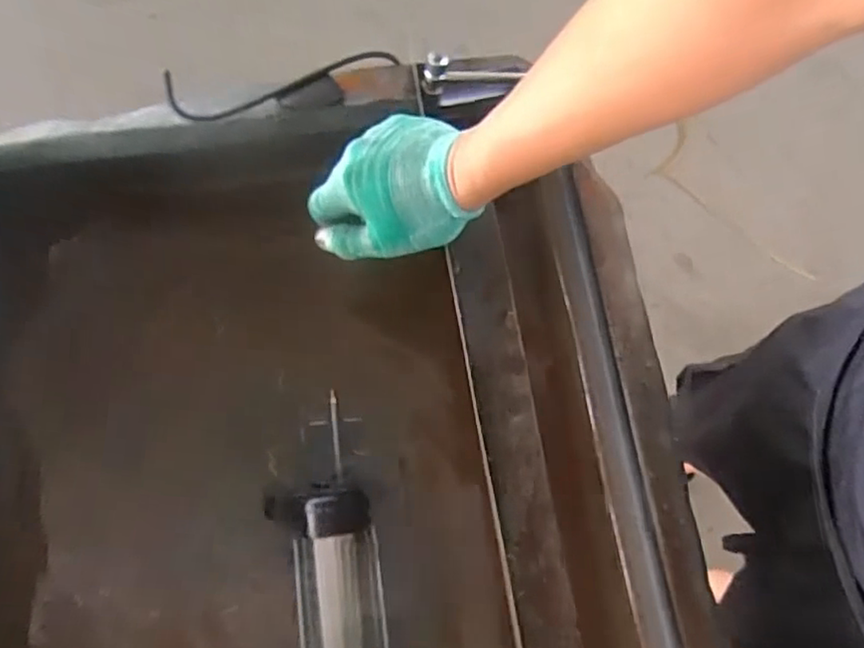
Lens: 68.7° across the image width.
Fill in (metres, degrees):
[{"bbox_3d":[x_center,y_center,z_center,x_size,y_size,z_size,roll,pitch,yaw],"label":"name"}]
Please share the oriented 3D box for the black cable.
[{"bbox_3d":[-0.125,-0.209,0.552,0.199,0.016,0.041,-13,116,-17],"label":"black cable"}]

